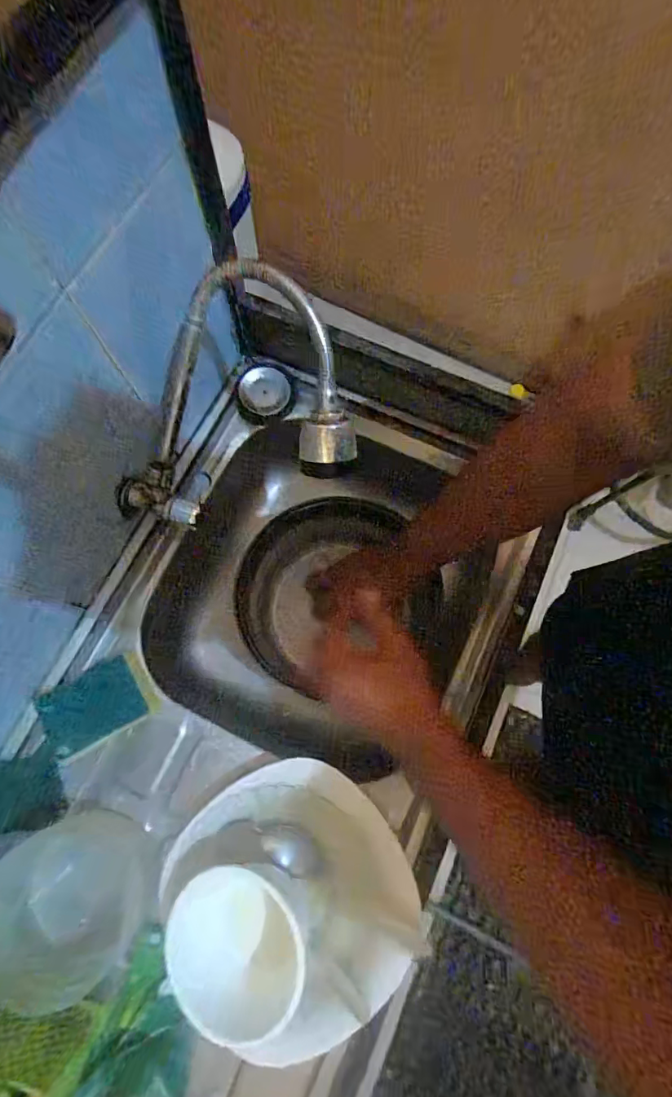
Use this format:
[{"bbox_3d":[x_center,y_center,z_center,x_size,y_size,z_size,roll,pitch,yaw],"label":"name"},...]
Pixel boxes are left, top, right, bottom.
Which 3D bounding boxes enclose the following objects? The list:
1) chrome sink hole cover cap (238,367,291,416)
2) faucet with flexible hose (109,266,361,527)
[{"bbox_3d":[-0.089,-0.196,0.600,0.060,0.009,0.054,6,107,-14],"label":"chrome sink hole cover cap"},{"bbox_3d":[-0.111,-0.123,0.441,0.237,0.186,0.147,-8,74,-4],"label":"faucet with flexible hose"}]

